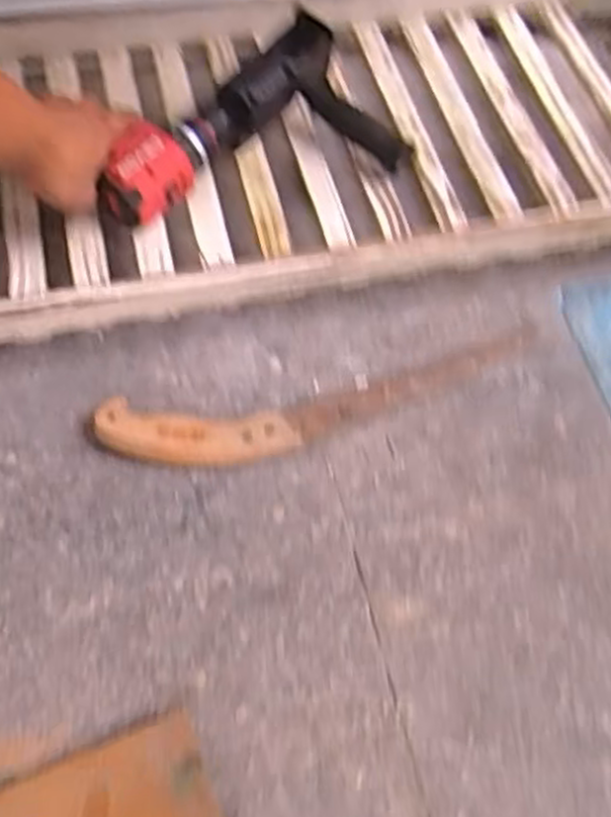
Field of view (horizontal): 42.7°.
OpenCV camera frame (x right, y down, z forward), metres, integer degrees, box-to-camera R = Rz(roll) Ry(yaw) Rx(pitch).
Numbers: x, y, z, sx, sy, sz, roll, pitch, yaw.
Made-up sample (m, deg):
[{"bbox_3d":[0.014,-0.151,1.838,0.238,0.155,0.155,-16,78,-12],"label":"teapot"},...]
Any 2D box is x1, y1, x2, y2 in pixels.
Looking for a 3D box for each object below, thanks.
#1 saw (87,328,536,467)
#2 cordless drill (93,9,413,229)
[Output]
[{"bbox_3d":[0.021,-0.004,0.672,0.393,0.028,0.074,-11,61,-9],"label":"saw"},{"bbox_3d":[-0.057,-0.237,0.712,0.259,0.072,0.161,-32,67,-19],"label":"cordless drill"}]

